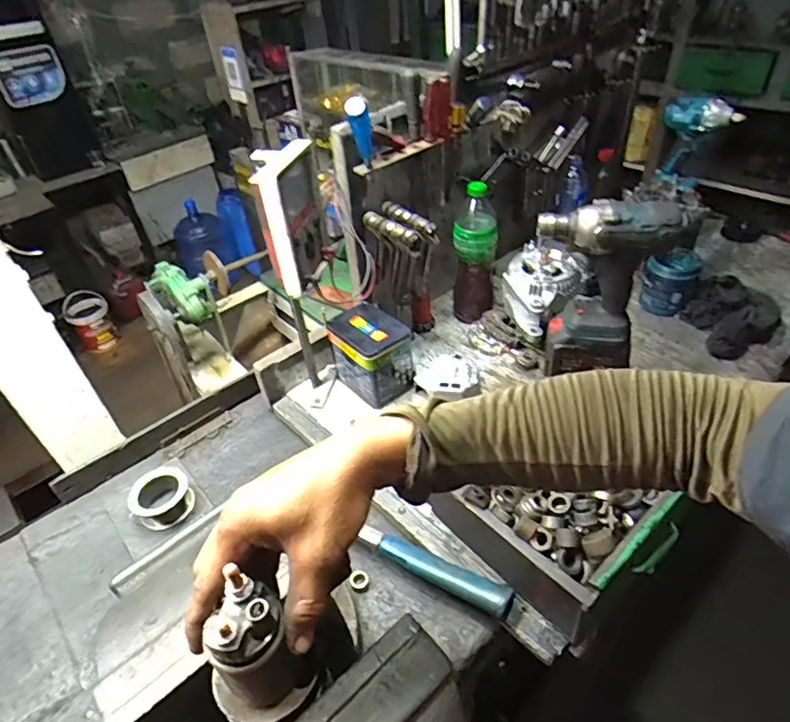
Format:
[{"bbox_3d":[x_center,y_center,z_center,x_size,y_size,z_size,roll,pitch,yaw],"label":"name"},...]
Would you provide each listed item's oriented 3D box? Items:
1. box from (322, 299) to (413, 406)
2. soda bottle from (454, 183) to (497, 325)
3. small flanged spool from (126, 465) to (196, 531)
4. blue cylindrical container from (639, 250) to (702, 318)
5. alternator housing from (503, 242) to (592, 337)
[{"bbox_3d":[-0.038,-0.010,0.884,0.091,0.123,0.125,-31,46,-27],"label":"box"},{"bbox_3d":[0.149,-0.192,0.964,0.080,0.263,0.072,2,41,8],"label":"soda bottle"},{"bbox_3d":[-0.272,0.162,0.607,0.065,0.044,0.056,-29,46,-26],"label":"small flanged spool"},{"bbox_3d":[0.523,-0.154,0.987,0.085,0.107,0.085,-3,40,3],"label":"blue cylindrical container"},{"bbox_3d":[0.266,-0.141,0.952,0.162,0.098,0.118,-33,47,-29],"label":"alternator housing"}]

